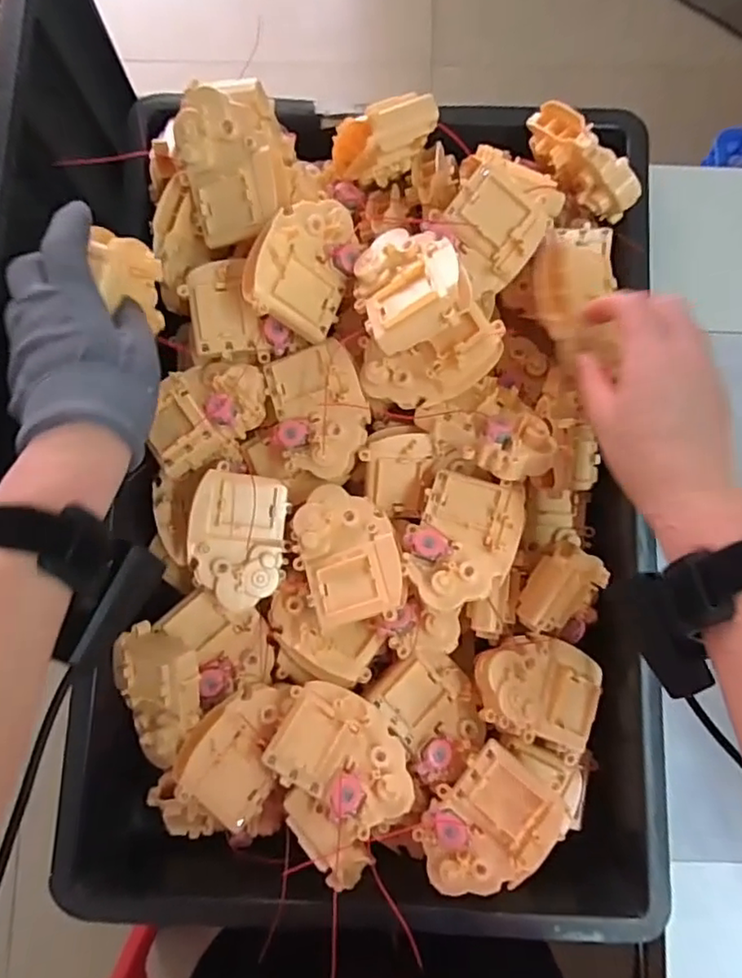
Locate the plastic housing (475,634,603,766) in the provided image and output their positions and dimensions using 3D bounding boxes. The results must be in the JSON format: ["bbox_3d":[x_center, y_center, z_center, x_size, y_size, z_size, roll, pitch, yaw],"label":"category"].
[{"bbox_3d":[0.117,0.143,0.432,0.095,0.032,0.072,27,67,-19],"label":"plastic housing"}]

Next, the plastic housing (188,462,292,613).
[{"bbox_3d":[-0.096,0.035,0.429,0.067,0.026,0.094,4,87,-17],"label":"plastic housing"}]

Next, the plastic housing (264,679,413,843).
[{"bbox_3d":[-0.016,0.175,0.397,0.097,0.019,0.068,31,61,12],"label":"plastic housing"}]

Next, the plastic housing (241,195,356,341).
[{"bbox_3d":[-0.049,-0.157,0.417,0.065,0.028,0.093,21,81,-32],"label":"plastic housing"}]

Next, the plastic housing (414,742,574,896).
[{"bbox_3d":[0.079,0.225,0.396,0.068,0.023,0.093,39,83,4],"label":"plastic housing"}]

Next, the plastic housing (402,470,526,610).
[{"bbox_3d":[0.063,0.034,0.407,0.071,0.025,0.092,15,82,1],"label":"plastic housing"}]

